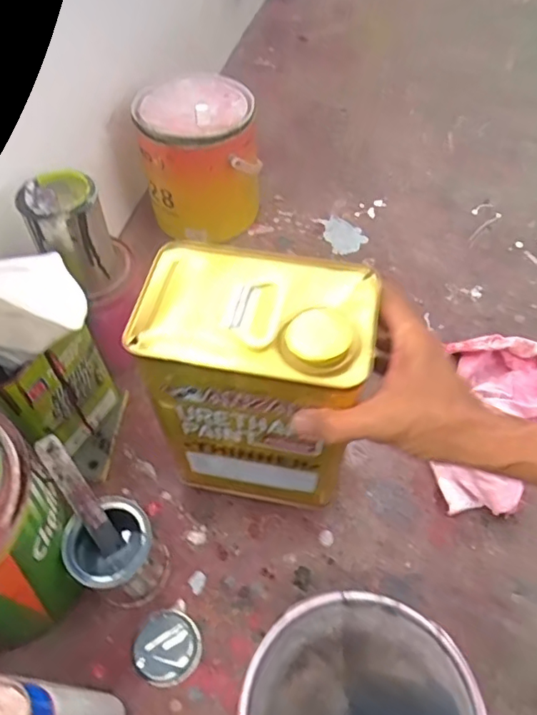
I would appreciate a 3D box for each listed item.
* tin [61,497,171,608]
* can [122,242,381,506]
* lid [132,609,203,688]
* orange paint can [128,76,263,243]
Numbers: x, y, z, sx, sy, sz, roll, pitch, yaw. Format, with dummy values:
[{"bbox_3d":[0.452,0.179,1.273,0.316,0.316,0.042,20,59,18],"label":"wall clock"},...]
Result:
[{"bbox_3d":[-0.138,0.186,0.517,0.069,0.108,0.072,0,58,0],"label":"tin"},{"bbox_3d":[-0.006,0.015,0.465,0.162,0.187,0.108,8,56,8],"label":"can"},{"bbox_3d":[-0.093,0.273,0.516,0.059,0.013,0.061,0,58,0],"label":"lid"},{"bbox_3d":[-0.096,-0.275,0.788,0.151,0.181,0.163,0,58,0],"label":"orange paint can"}]

